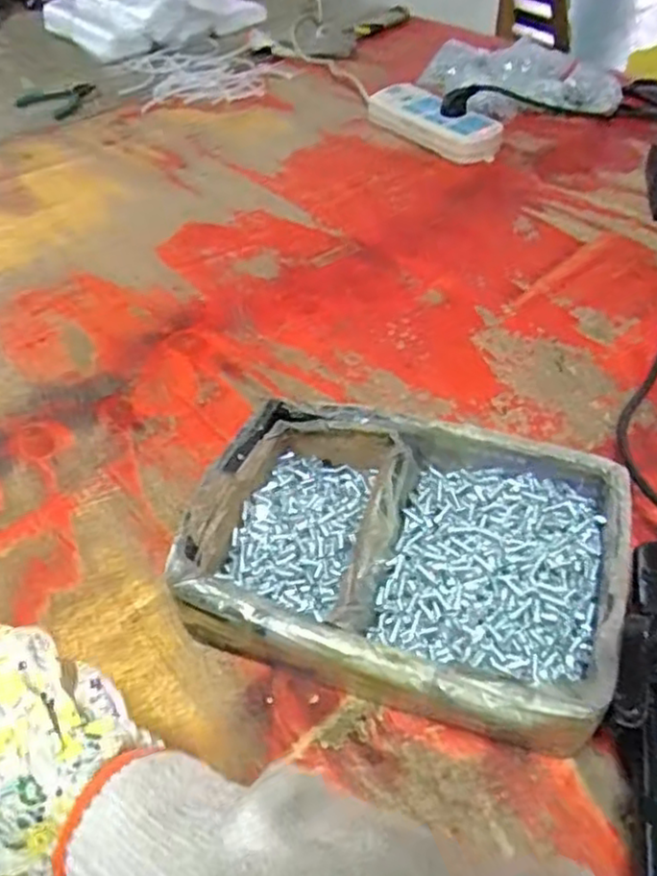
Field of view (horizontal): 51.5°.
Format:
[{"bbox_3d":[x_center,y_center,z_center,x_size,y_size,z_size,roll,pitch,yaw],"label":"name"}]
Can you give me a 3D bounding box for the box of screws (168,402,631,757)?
[{"bbox_3d":[0.045,0.072,0.427,0.247,0.062,0.177,10,49,13],"label":"box of screws"}]

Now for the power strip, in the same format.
[{"bbox_3d":[0.135,-0.408,0.883,0.075,0.031,0.204,-27,51,-20],"label":"power strip"}]

